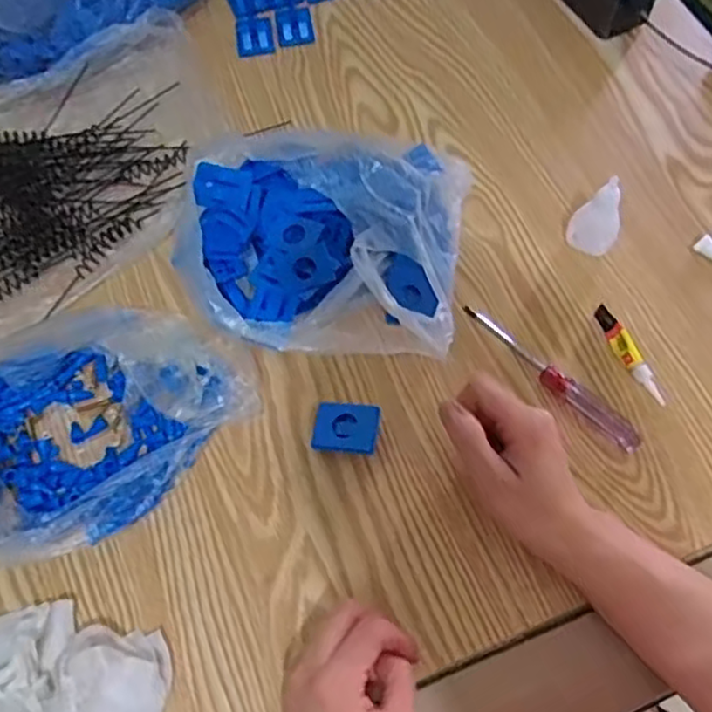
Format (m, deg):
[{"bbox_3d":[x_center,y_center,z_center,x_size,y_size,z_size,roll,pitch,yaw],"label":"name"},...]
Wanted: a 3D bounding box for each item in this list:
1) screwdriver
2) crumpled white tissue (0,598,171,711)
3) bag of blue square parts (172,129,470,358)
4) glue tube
[{"bbox_3d":[0.136,0.013,0.487,0.150,0.014,0.018,41,73,17],"label":"screwdriver"},{"bbox_3d":[-0.175,0.195,0.397,0.122,0.039,0.100,-7,66,-2],"label":"crumpled white tissue"},{"bbox_3d":[-0.026,-0.096,0.518,0.215,0.057,0.194,2,66,2],"label":"bag of blue square parts"},{"bbox_3d":[0.194,-0.001,0.489,0.010,0.017,0.079,-25,68,-10],"label":"glue tube"}]

